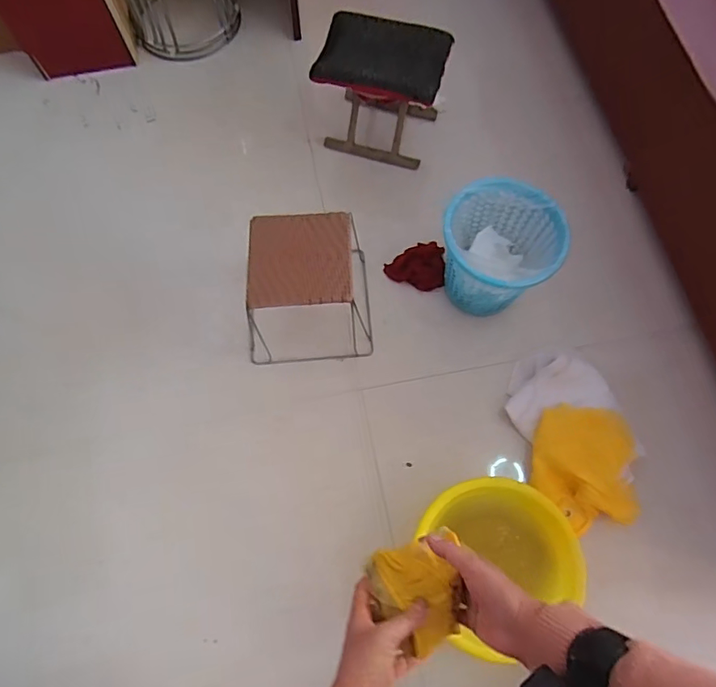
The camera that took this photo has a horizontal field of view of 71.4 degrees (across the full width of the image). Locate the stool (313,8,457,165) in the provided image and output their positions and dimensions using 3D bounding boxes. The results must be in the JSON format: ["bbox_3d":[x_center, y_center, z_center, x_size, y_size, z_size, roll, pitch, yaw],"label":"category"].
[{"bbox_3d":[0.067,-0.696,1.393,0.317,0.286,0.235,16,71,7],"label":"stool"}]

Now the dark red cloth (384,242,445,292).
[{"bbox_3d":[0.150,-0.205,1.324,0.152,0.032,0.126,0,70,1],"label":"dark red cloth"}]

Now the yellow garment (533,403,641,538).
[{"bbox_3d":[0.493,0.266,1.086,0.211,0.101,0.263,-5,70,-1],"label":"yellow garment"}]

